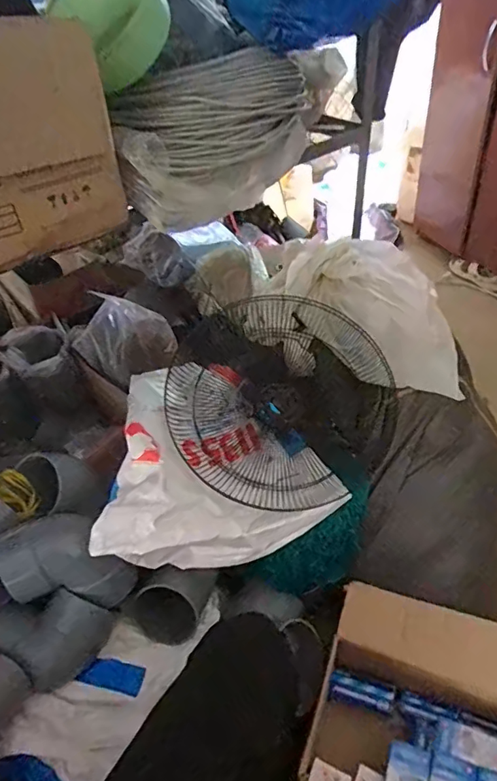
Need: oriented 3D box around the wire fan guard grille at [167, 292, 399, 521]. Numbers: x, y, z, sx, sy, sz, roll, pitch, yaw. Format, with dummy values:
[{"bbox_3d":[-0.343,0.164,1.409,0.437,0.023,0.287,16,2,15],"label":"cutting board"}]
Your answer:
[{"bbox_3d":[0.062,0.009,1.031,0.426,0.062,0.460,-1,66,2],"label":"wire fan guard grille"}]

